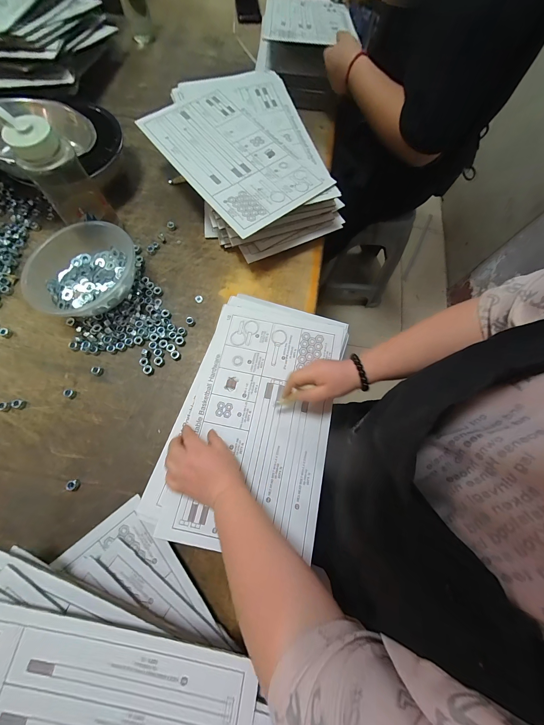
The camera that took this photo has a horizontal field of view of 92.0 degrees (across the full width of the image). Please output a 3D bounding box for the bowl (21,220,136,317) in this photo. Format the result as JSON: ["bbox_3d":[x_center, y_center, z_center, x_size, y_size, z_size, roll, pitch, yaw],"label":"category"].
[{"bbox_3d":[-0.343,-0.166,0.487,0.187,0.074,0.174,0,72,-1],"label":"bowl"}]

